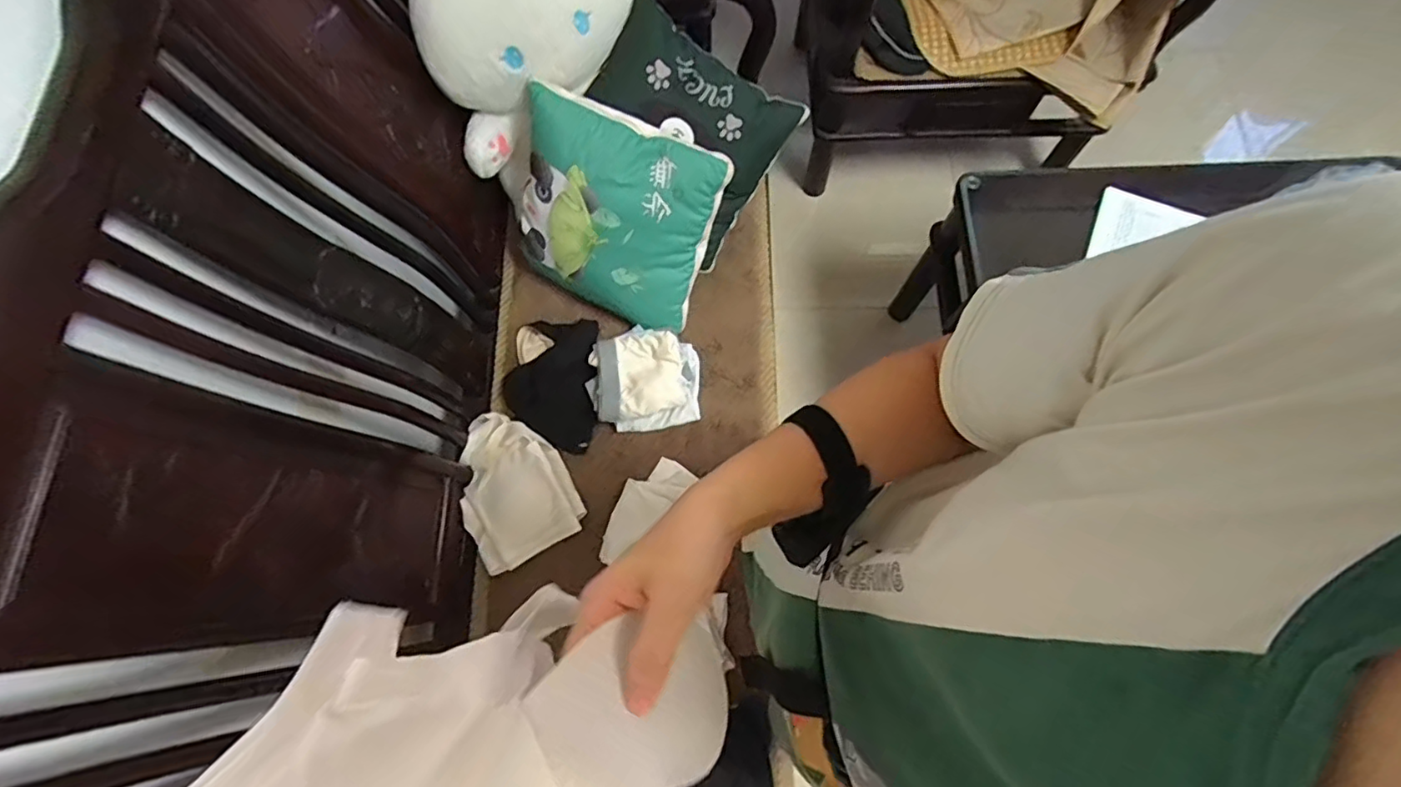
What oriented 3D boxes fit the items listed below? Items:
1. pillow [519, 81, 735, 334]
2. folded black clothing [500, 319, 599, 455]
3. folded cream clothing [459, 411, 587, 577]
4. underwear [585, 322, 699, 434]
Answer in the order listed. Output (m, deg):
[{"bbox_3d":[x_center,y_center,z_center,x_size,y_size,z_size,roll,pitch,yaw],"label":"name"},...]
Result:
[{"bbox_3d":[-0.149,-0.285,0.982,0.326,0.083,0.314,20,119,0],"label":"pillow"},{"bbox_3d":[-0.261,-0.024,1.029,0.164,0.039,0.231,3,74,3],"label":"folded black clothing"},{"bbox_3d":[-0.315,0.147,0.971,0.180,0.041,0.250,-30,75,-7],"label":"folded cream clothing"},{"bbox_3d":[-0.097,-0.028,1.020,0.189,0.055,0.177,-9,74,-1],"label":"underwear"}]

